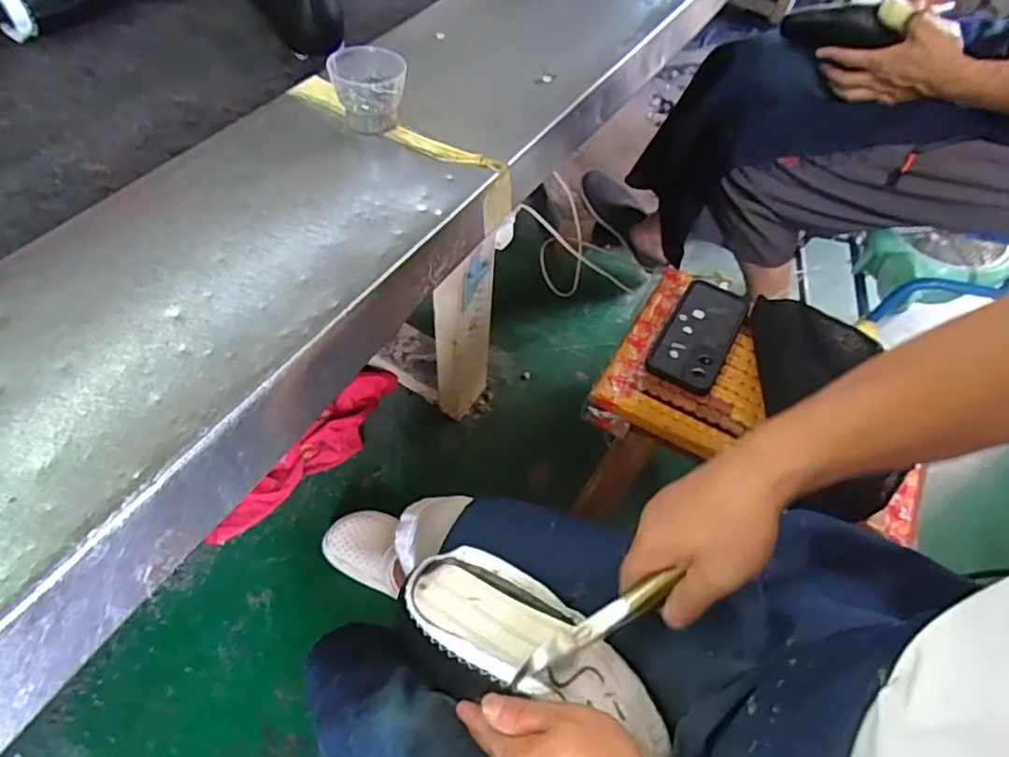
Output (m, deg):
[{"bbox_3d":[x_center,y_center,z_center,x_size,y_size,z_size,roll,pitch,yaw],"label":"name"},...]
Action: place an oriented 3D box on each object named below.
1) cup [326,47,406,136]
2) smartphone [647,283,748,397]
[{"bbox_3d":[-0.117,-0.252,0.527,0.063,0.054,0.062,2,56,-3],"label":"cup"},{"bbox_3d":[0.238,-0.057,0.726,0.078,0.010,0.170,28,58,14],"label":"smartphone"}]

